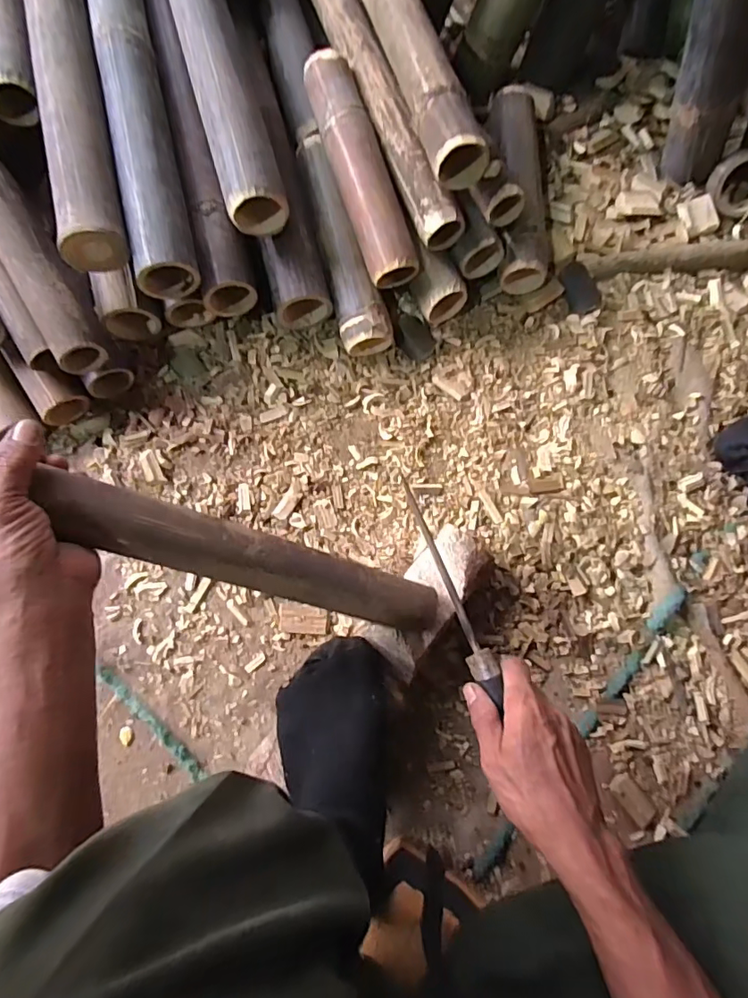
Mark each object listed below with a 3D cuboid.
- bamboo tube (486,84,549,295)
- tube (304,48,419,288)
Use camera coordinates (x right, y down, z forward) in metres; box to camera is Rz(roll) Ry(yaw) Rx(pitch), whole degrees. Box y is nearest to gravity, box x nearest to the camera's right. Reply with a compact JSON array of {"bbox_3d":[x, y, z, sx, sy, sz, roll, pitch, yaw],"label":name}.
[{"bbox_3d":[0.178,-0.392,0.648,0.062,0.067,0.268,1,80,0],"label":"bamboo tube"},{"bbox_3d":[-0.015,-0.374,0.590,0.056,0.061,0.261,-19,81,-3],"label":"tube"}]

